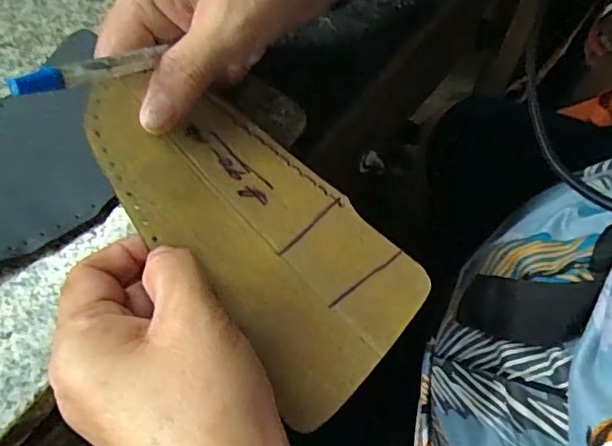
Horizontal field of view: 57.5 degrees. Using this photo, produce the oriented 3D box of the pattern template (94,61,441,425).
[{"bbox_3d":[-0.019,-0.002,0.245,0.085,0.011,0.159,-37,88,-25],"label":"pattern template"}]

